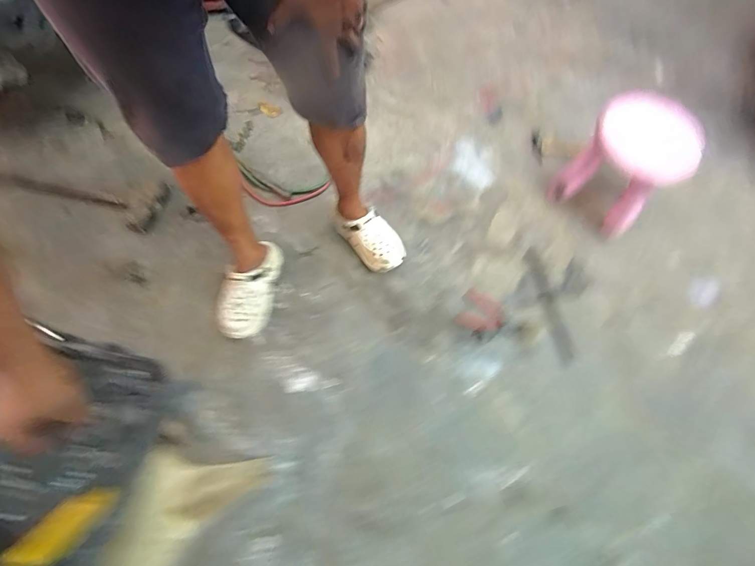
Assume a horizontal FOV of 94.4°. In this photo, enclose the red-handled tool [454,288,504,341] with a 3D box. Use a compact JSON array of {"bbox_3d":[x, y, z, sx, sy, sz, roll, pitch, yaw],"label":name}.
[{"bbox_3d":[0.299,0.094,1.034,0.137,0.026,0.124,42,74,13],"label":"red-handled tool"}]

